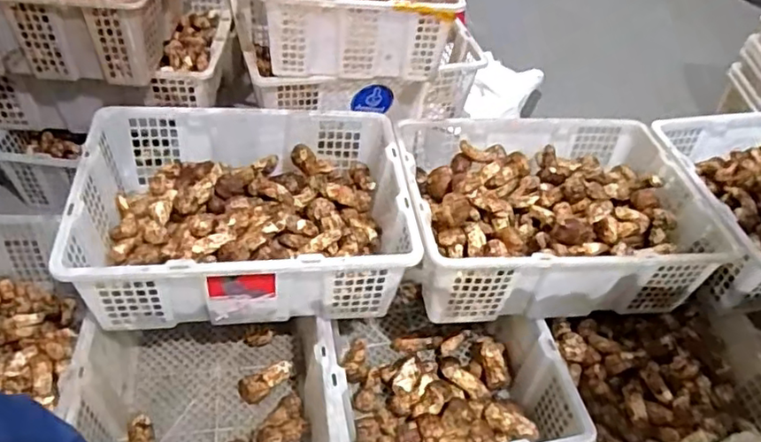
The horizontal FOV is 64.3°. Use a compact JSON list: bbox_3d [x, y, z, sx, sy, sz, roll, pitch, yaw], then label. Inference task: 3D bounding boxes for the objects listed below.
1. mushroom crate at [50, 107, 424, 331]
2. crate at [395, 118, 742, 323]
[{"bbox_3d":[-0.201,-0.016,0.952,0.475,0.152,0.343,-4,47,-10],"label":"mushroom crate"},{"bbox_3d":[0.275,-0.022,1.038,0.482,0.148,0.364,-4,47,-10],"label":"crate"}]

